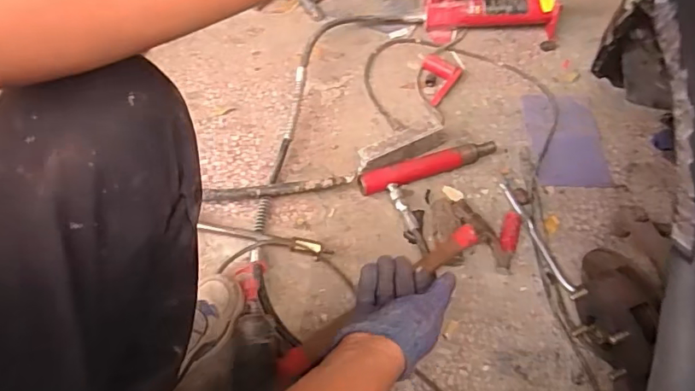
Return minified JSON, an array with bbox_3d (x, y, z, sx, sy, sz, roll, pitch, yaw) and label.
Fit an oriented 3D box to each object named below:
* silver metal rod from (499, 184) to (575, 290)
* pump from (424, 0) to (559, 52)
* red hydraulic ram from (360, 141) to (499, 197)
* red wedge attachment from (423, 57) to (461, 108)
[{"bbox_3d":[0.319,0.068,0.872,0.018,0.014,0.221,-17,59,-12],"label":"silver metal rod"},{"bbox_3d":[0.362,-0.405,1.103,0.383,0.129,0.089,2,57,0],"label":"pump"},{"bbox_3d":[0.150,-0.053,0.933,0.267,0.038,0.033,-19,60,-13],"label":"red hydraulic ram"},{"bbox_3d":[0.178,-0.245,1.065,0.088,0.024,0.101,36,63,20],"label":"red wedge attachment"}]

